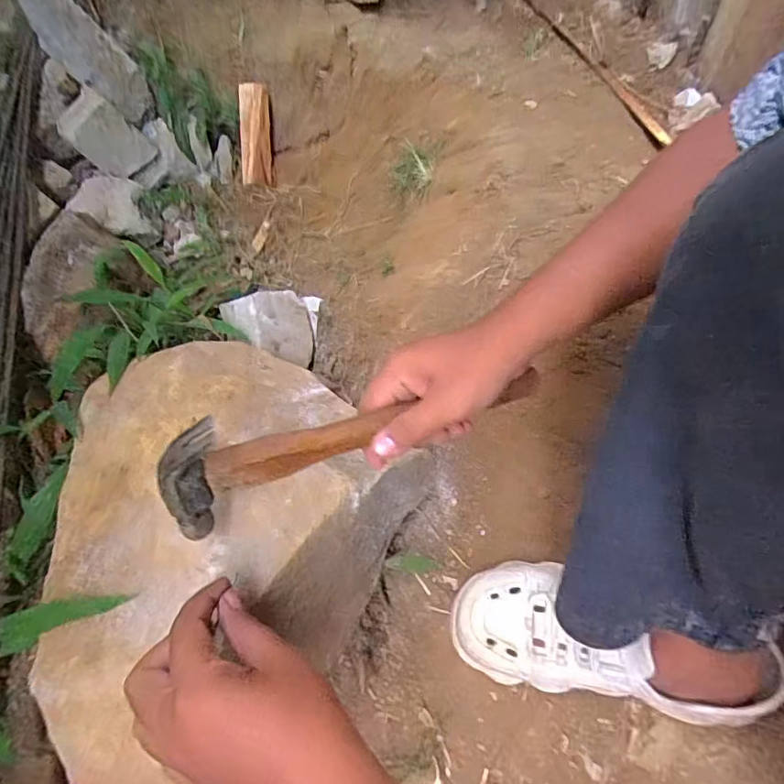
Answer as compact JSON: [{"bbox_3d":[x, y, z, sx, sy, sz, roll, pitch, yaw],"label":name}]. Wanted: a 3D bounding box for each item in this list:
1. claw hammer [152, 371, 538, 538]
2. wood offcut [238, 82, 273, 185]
[{"bbox_3d":[-0.017,0.028,0.382,0.278,0.082,0.033,-15,57,-17],"label":"claw hammer"},{"bbox_3d":[-0.204,-0.383,0.794,0.042,0.032,0.164,-5,80,-4],"label":"wood offcut"}]

